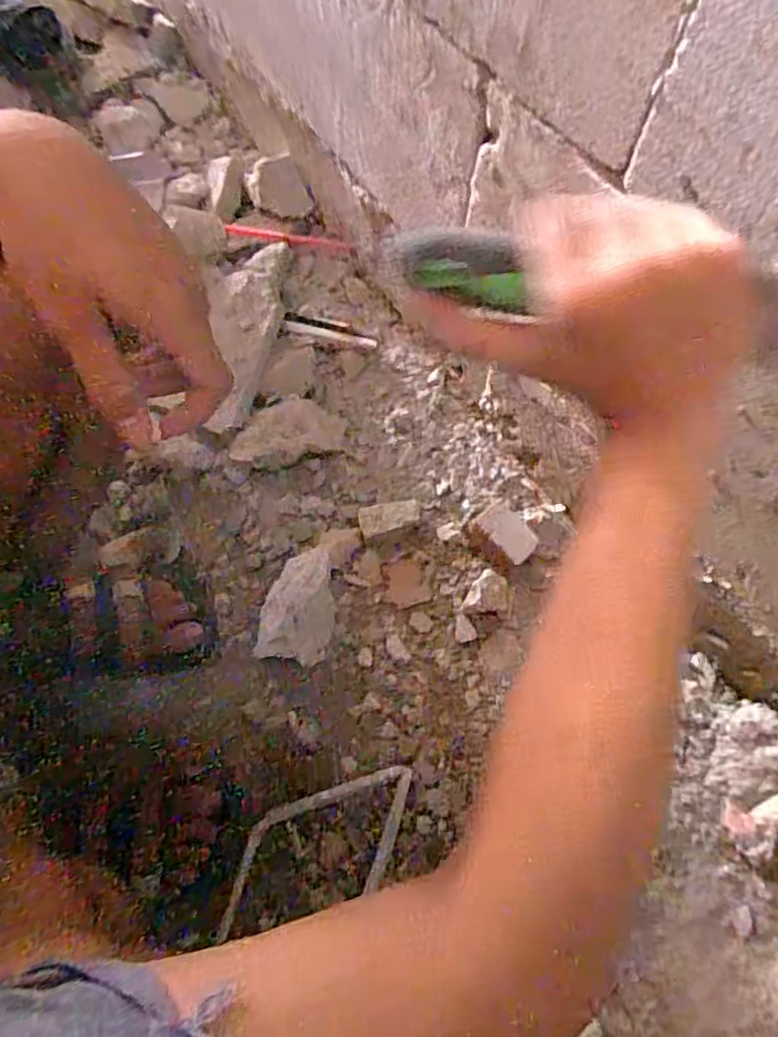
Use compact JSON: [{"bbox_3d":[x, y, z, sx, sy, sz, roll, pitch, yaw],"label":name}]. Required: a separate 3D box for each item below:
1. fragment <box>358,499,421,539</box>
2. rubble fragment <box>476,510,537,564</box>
[{"bbox_3d":[0.000,-0.001,0.691,0.064,0.008,0.033,-10,69,-5],"label":"fragment"},{"bbox_3d":[0.123,0.014,0.661,0.037,0.009,0.060,-34,73,-13],"label":"rubble fragment"}]

